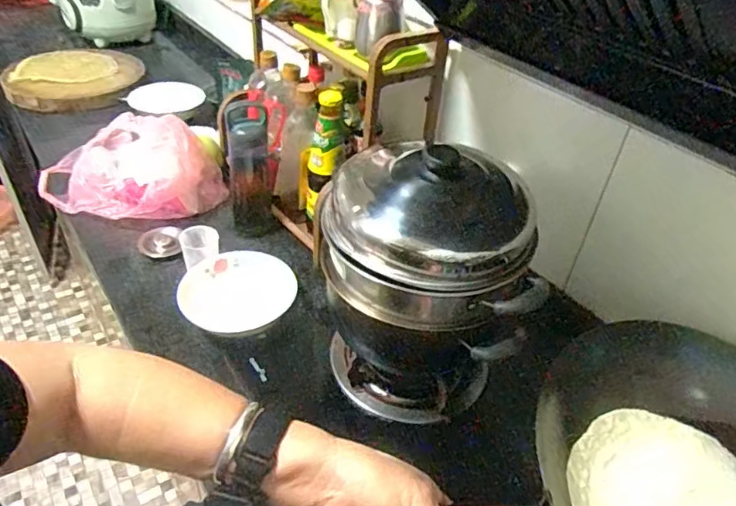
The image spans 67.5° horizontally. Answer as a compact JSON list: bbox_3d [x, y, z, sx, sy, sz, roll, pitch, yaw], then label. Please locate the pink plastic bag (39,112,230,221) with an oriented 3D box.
[{"bbox_3d":[-0.448,-0.169,1.041,0.312,0.149,0.192,3,39,-3],"label":"pink plastic bag"}]

